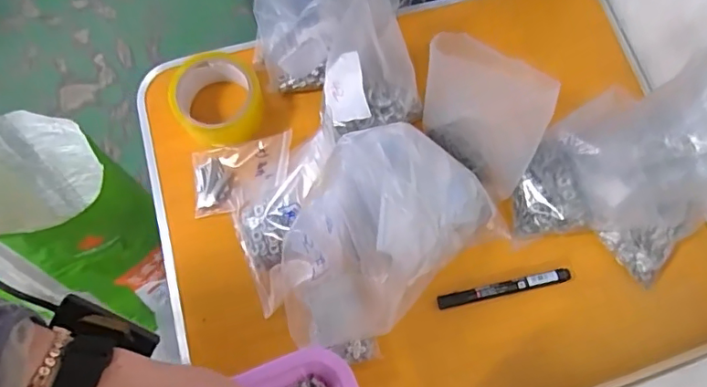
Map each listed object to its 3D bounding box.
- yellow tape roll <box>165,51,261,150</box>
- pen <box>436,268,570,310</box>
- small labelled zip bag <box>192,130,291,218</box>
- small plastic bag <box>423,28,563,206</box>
[{"bbox_3d":[-0.155,-0.110,0.598,0.097,0.045,0.104,0,71,0],"label":"yellow tape roll"},{"bbox_3d":[0.158,0.099,0.561,0.140,0.012,0.014,-11,71,-4],"label":"pen"},{"bbox_3d":[-0.122,-0.021,0.584,0.111,0.021,0.078,-10,66,18],"label":"small labelled zip bag"},{"bbox_3d":[0.128,-0.083,0.531,0.043,0.144,0.140,-41,76,-13],"label":"small plastic bag"}]

